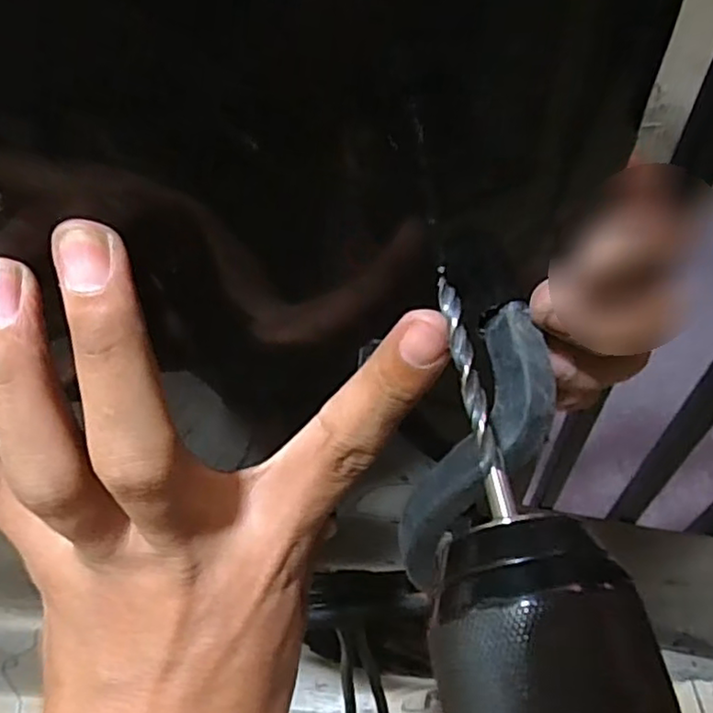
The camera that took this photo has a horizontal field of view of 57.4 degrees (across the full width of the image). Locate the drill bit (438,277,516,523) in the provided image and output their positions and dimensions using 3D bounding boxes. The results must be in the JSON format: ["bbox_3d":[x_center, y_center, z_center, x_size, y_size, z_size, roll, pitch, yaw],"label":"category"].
[{"bbox_3d":[0.026,0.007,0.146,0.005,0.004,0.059,-8,60,-2],"label":"drill bit"}]

